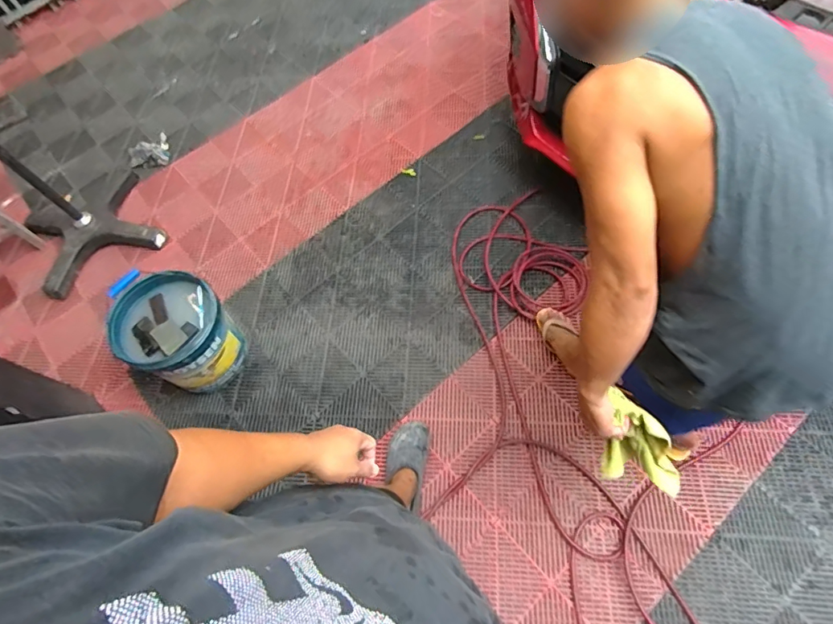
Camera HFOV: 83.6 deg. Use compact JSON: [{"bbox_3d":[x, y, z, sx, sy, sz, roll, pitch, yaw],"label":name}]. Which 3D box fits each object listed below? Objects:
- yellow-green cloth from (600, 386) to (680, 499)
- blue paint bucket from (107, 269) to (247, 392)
[{"bbox_3d":[0.393,0.249,0.832,0.090,0.147,0.177,-32,63,-10],"label":"yellow-green cloth"},{"bbox_3d":[-0.749,0.077,1.488,0.325,0.314,0.287,34,71,22],"label":"blue paint bucket"}]

